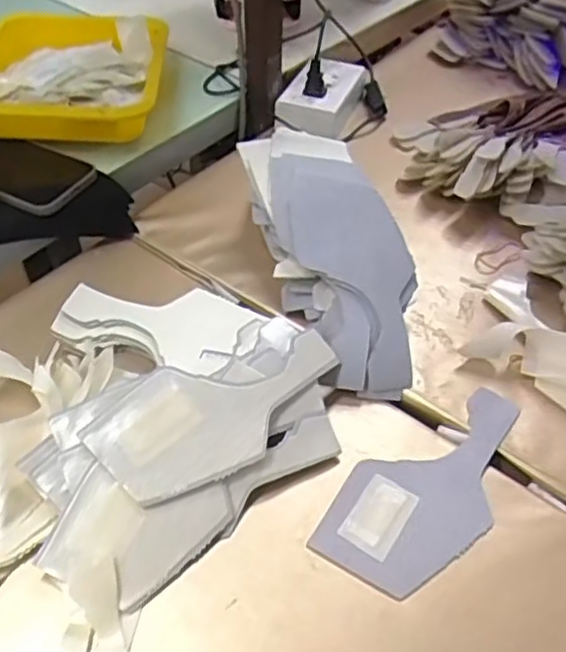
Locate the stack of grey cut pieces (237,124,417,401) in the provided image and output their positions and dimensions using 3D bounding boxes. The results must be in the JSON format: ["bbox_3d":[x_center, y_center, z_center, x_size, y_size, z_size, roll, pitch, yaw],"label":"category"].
[{"bbox_3d":[0.044,-0.067,0.597,0.102,0.068,0.261,-12,49,-14],"label":"stack of grey cut pieces"}]

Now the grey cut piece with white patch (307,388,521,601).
[{"bbox_3d":[0.106,0.113,0.489,0.182,0.006,0.085,-29,56,-24],"label":"grey cut piece with white patch"}]

